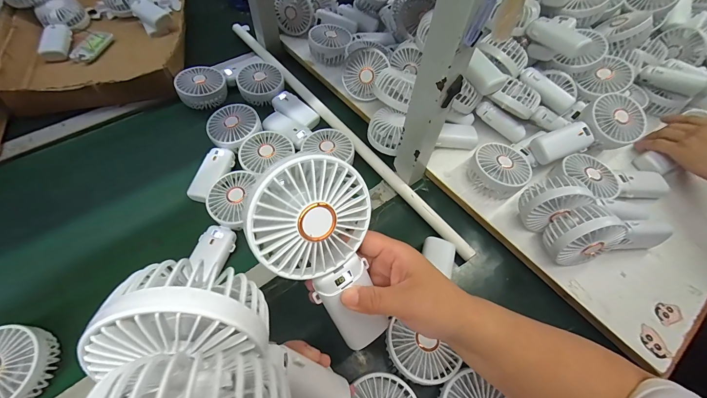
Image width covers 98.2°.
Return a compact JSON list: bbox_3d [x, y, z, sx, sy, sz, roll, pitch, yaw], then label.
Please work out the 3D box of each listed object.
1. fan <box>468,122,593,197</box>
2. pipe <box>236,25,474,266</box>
[{"bbox_3d":[0.278,-0.070,0.495,0.196,0.058,0.084,-26,62,-16],"label":"fan"},{"bbox_3d":[-0.042,-0.152,0.564,0.024,0.020,0.679,-34,65,-20],"label":"pipe"}]

